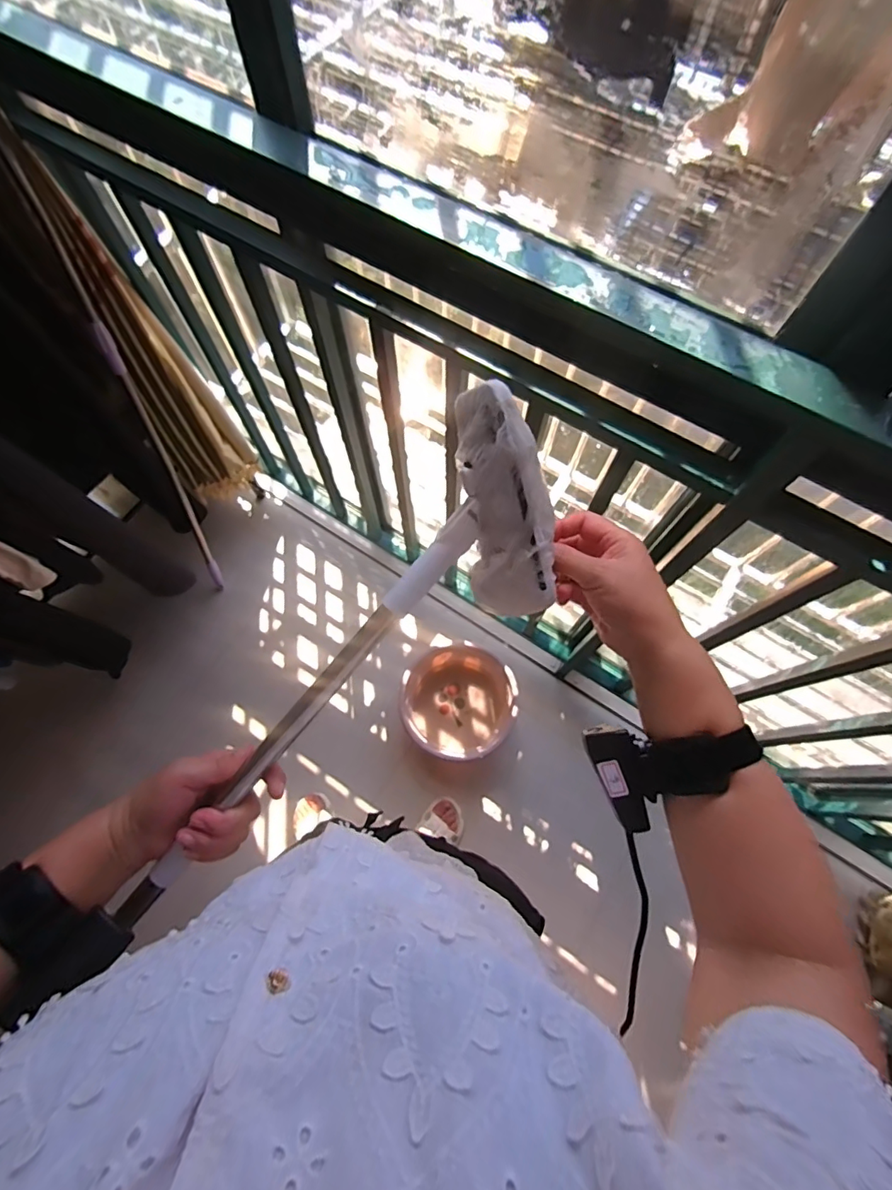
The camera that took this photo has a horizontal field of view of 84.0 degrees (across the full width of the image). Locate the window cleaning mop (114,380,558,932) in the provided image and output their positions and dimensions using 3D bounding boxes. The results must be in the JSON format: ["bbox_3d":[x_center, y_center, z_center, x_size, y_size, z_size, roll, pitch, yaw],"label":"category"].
[{"bbox_3d":[-0.079,0.072,0.376,0.126,0.068,0.466,43,100,15],"label":"window cleaning mop"}]

